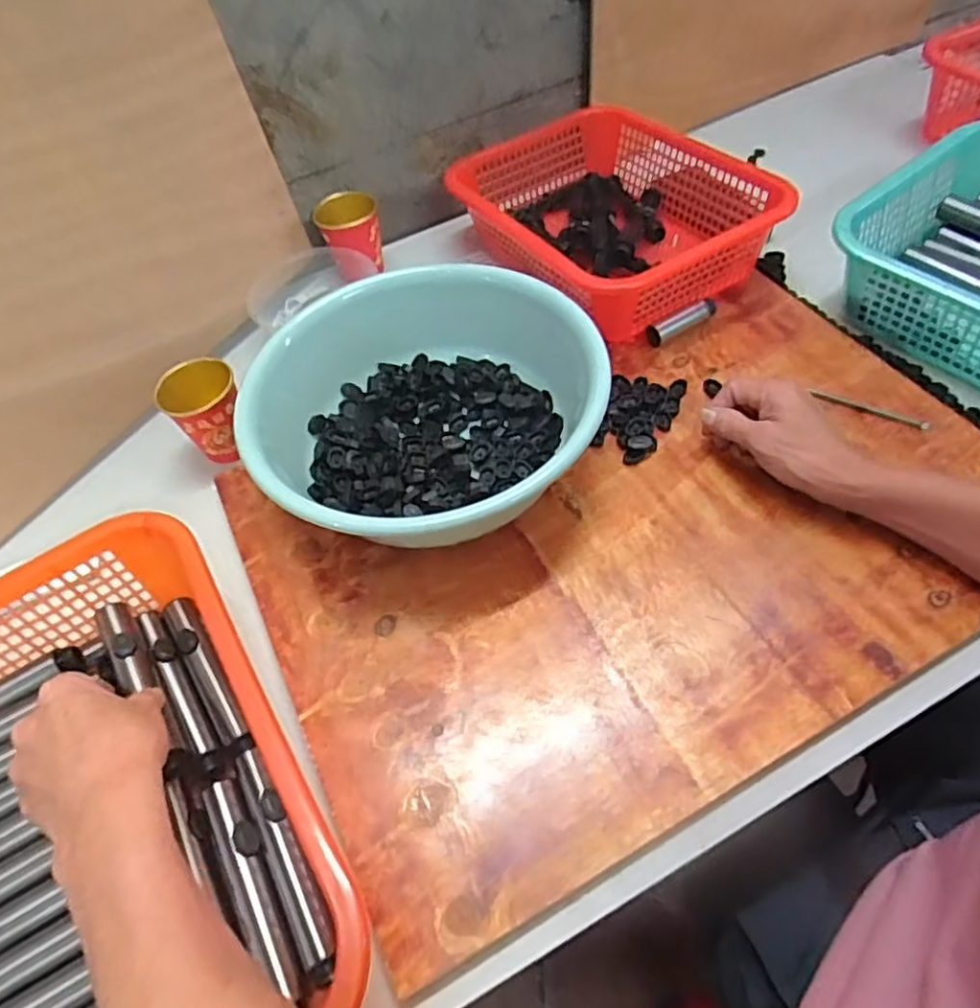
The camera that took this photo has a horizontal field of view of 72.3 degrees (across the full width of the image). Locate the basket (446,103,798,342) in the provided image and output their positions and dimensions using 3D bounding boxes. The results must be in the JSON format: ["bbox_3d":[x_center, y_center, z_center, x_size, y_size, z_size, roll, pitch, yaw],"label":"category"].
[{"bbox_3d":[0.129,-0.319,0.742,0.246,0.100,0.329,-30,57,-13],"label":"basket"}]

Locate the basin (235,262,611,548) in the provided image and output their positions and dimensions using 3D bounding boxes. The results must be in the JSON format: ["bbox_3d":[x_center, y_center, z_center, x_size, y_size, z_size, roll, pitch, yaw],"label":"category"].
[{"bbox_3d":[-0.053,-0.075,0.584,0.269,0.104,0.285,-3,55,5],"label":"basin"}]

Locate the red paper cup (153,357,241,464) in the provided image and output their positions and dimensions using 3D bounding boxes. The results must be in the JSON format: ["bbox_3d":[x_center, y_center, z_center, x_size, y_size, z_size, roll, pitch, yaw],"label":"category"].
[{"bbox_3d":[-0.270,-0.087,0.649,0.071,0.077,0.065,-30,57,-14],"label":"red paper cup"}]

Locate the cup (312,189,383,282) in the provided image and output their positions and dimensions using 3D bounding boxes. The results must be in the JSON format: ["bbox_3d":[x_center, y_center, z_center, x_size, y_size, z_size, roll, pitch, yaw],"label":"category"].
[{"bbox_3d":[-0.162,-0.314,0.792,0.070,0.081,0.072,-13,54,-3],"label":"cup"}]

